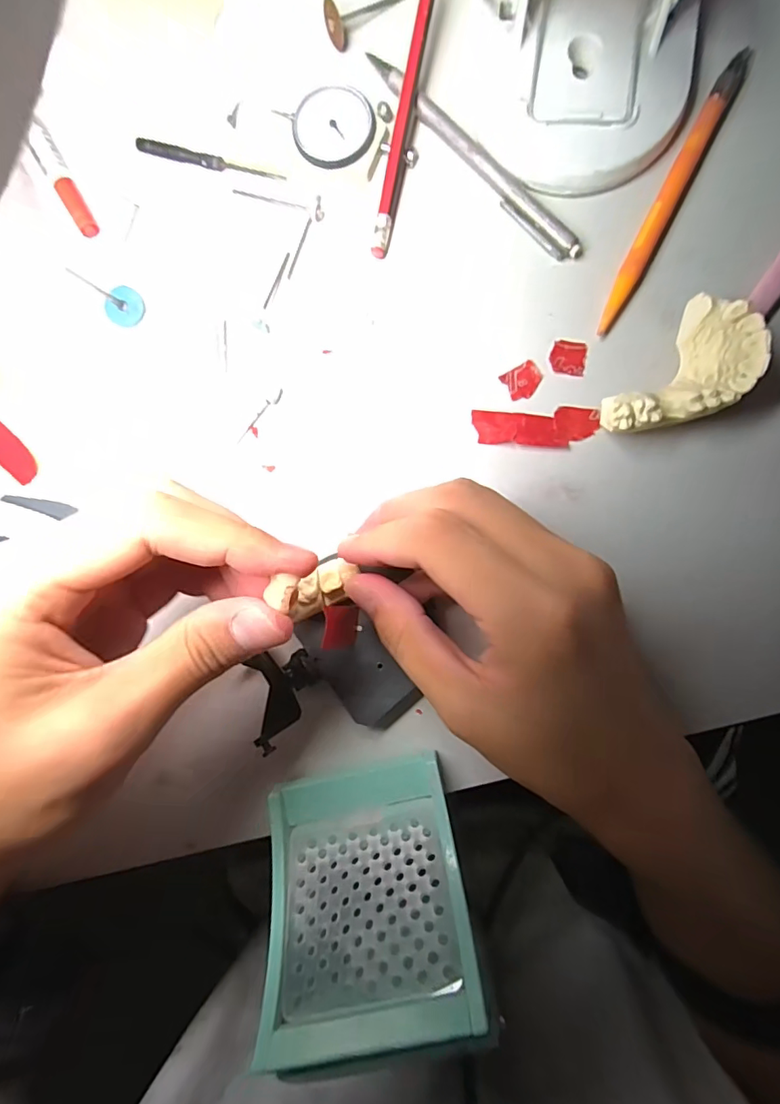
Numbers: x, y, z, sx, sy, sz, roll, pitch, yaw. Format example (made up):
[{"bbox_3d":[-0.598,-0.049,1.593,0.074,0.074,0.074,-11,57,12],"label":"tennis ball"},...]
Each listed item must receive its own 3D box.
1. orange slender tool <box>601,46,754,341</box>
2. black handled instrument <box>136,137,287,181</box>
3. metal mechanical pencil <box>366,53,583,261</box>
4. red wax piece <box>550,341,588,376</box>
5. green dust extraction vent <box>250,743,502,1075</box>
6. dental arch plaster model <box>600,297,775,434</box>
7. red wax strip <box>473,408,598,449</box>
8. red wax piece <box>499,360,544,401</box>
[{"bbox_3d":[0.125,-0.160,0.221,0.011,0.006,0.134,26,90,5],"label":"orange slender tool"},{"bbox_3d":[-0.088,-0.190,0.240,0.073,0.006,0.006,15,89,5],"label":"black handled instrument"},{"bbox_3d":[0.037,-0.183,0.226,0.011,0.010,0.135,-43,86,2],"label":"metal mechanical pencil"},{"bbox_3d":[0.081,-0.089,0.223,0.016,0.004,0.014,7,89,5],"label":"red wax piece"},{"bbox_3d":[-0.010,0.130,0.189,0.075,0.093,0.013,-15,130,3],"label":"green dust extraction vent"},{"bbox_3d":[0.120,-0.068,0.207,0.038,0.029,0.065,42,92,4],"label":"dental arch plaster model"},{"bbox_3d":[0.067,-0.056,0.224,0.056,0.004,0.018,0,81,3],"label":"red wax strip"},{"bbox_3d":[0.061,-0.079,0.225,0.018,0.004,0.015,-33,86,3],"label":"red wax piece"}]

